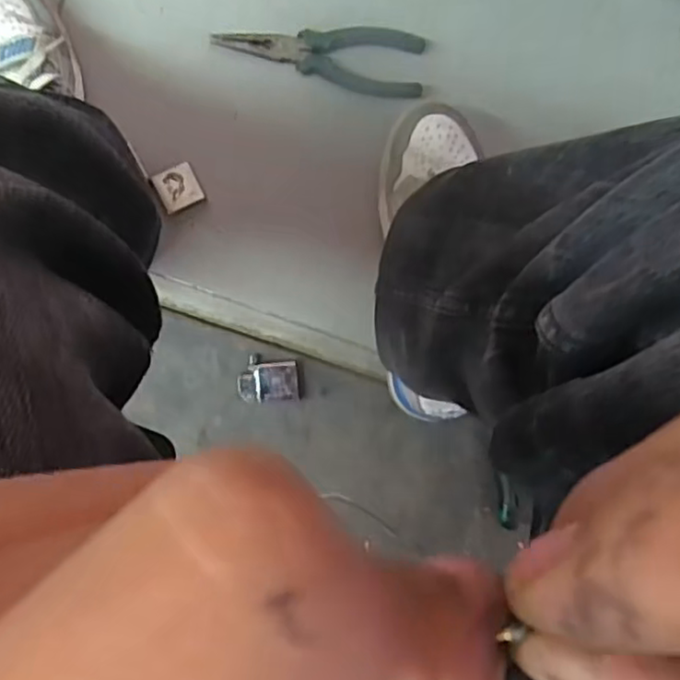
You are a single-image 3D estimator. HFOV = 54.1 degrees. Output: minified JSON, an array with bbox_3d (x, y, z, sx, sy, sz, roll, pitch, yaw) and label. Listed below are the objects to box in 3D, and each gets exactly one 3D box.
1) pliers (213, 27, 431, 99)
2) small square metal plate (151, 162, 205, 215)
[{"bbox_3d":[-0.017,-0.264,0.616,0.188,0.017,0.060,7,89,-6],"label":"pliers"},{"bbox_3d":[-0.144,-0.135,0.595,0.039,0.005,0.037,-31,103,-17],"label":"small square metal plate"}]

